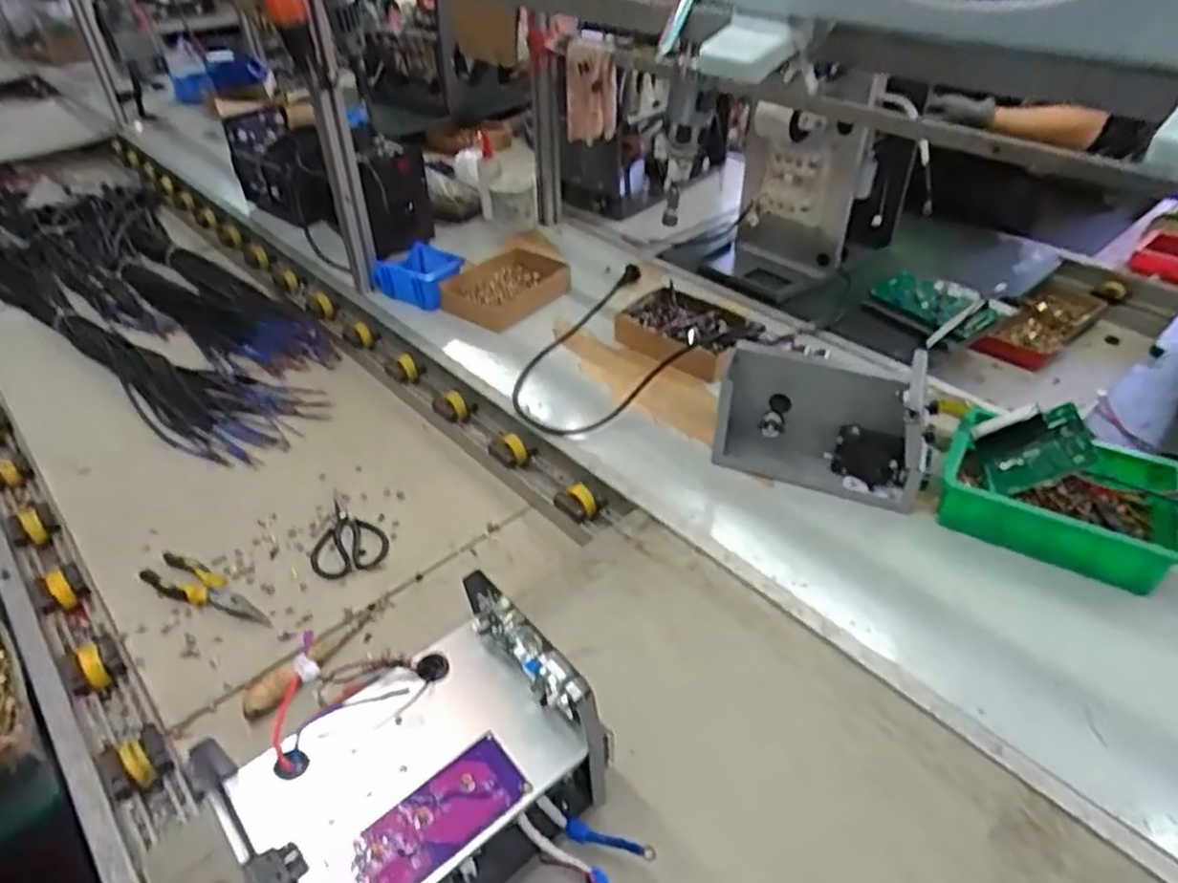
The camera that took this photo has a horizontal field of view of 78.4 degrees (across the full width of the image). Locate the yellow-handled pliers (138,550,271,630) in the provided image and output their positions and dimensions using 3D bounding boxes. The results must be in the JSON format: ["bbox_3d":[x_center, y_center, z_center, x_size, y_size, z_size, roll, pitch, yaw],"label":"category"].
[{"bbox_3d":[-0.476,0.189,0.905,0.201,0.014,0.053,17,43,21],"label":"yellow-handled pliers"}]

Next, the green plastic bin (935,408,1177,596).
[{"bbox_3d":[0.558,0.064,0.866,0.253,0.064,0.189,18,44,22],"label":"green plastic bin"}]

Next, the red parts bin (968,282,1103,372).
[{"bbox_3d":[0.818,-0.208,1.316,0.304,0.044,0.113,-29,46,-28],"label":"red parts bin"}]

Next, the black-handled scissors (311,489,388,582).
[{"bbox_3d":[-0.335,0.127,0.992,0.098,0.008,0.160,-17,42,-18],"label":"black-handled scissors"}]

